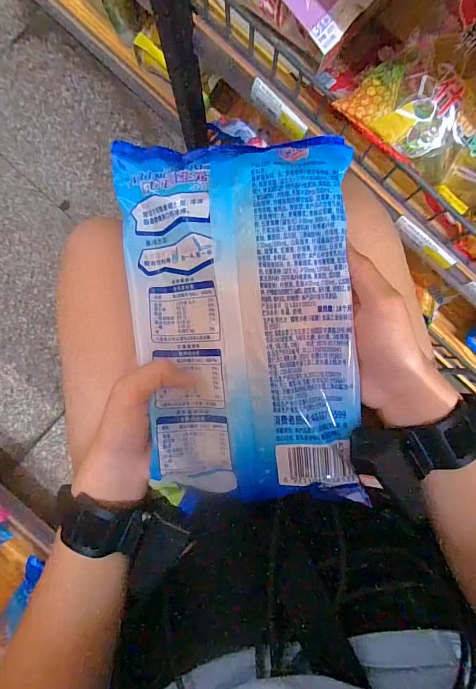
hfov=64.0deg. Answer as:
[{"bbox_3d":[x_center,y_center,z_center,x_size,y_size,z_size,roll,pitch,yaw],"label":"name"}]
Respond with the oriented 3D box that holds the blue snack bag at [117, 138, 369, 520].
[{"bbox_3d":[0.000,-0.015,0.265,0.154,0.031,0.252,-4,90,1],"label":"blue snack bag"}]

